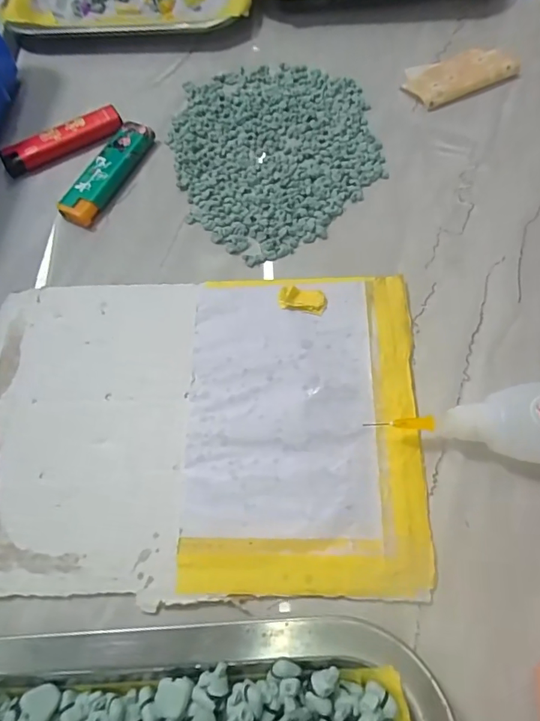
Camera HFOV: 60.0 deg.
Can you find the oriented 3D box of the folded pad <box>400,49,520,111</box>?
[{"bbox_3d":[0.126,-0.193,0.315,0.074,0.006,0.041,-23,65,-8],"label":"folded pad"}]

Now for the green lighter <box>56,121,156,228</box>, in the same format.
[{"bbox_3d":[-0.101,-0.117,0.292,0.023,0.010,0.080,23,69,12],"label":"green lighter"}]

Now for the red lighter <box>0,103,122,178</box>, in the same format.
[{"bbox_3d":[-0.135,-0.143,0.307,0.078,0.014,0.019,-28,68,-10],"label":"red lighter"}]

